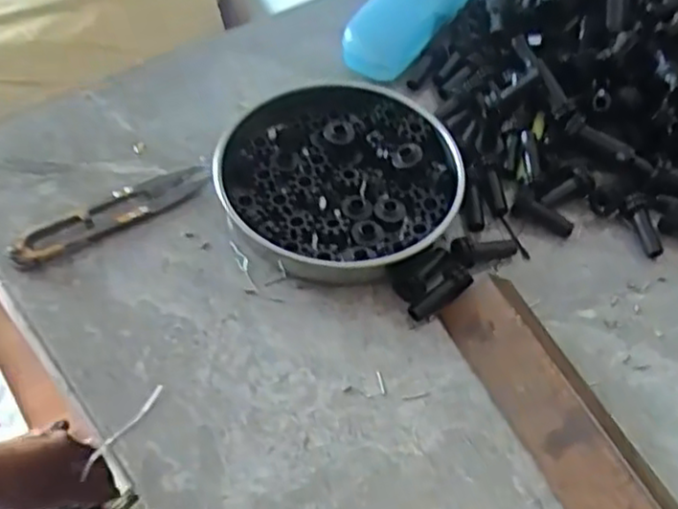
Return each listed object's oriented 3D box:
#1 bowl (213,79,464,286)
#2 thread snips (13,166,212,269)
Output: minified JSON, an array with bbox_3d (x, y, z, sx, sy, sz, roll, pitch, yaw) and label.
[{"bbox_3d":[0.002,-0.048,0.422,0.135,0.024,0.134,2,54,-3],"label":"bowl"},{"bbox_3d":[-0.128,-0.027,0.412,0.118,0.014,0.026,-27,60,-22],"label":"thread snips"}]

